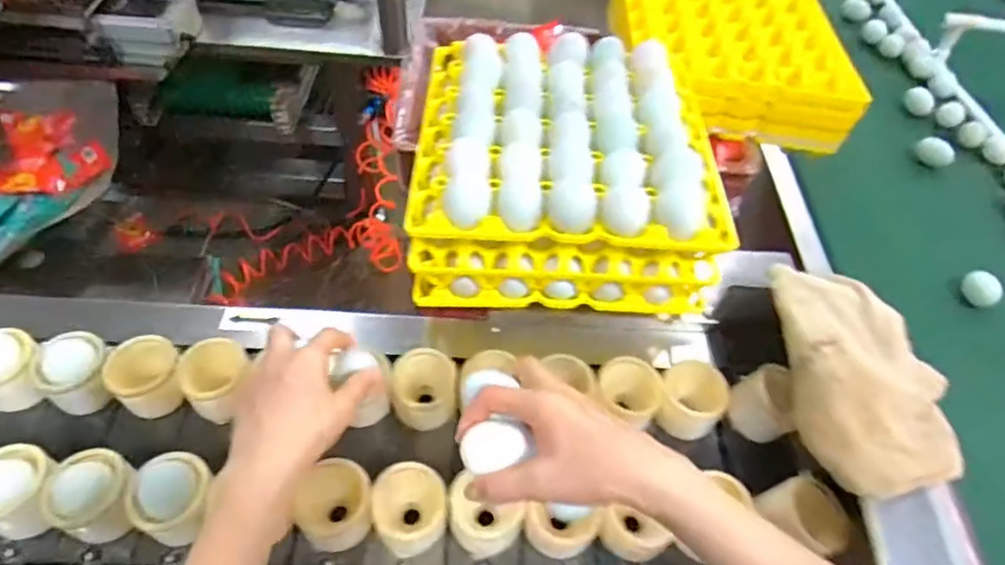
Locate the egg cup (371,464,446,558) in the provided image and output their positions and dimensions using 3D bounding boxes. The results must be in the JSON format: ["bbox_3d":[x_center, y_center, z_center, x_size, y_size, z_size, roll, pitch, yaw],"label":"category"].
[{"bbox_3d":[-0.079,0.188,0.502,0.059,0.051,0.067,-4,55,-7],"label":"egg cup"}]

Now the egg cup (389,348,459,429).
[{"bbox_3d":[-0.073,0.101,0.565,0.060,0.045,0.066,2,54,-2],"label":"egg cup"}]

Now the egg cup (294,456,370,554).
[{"bbox_3d":[-0.134,0.186,0.500,0.061,0.051,0.061,2,54,-2],"label":"egg cup"}]

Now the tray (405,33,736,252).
[{"bbox_3d":[0.064,-0.155,0.619,0.304,0.055,0.294,2,54,-2],"label":"tray"}]

